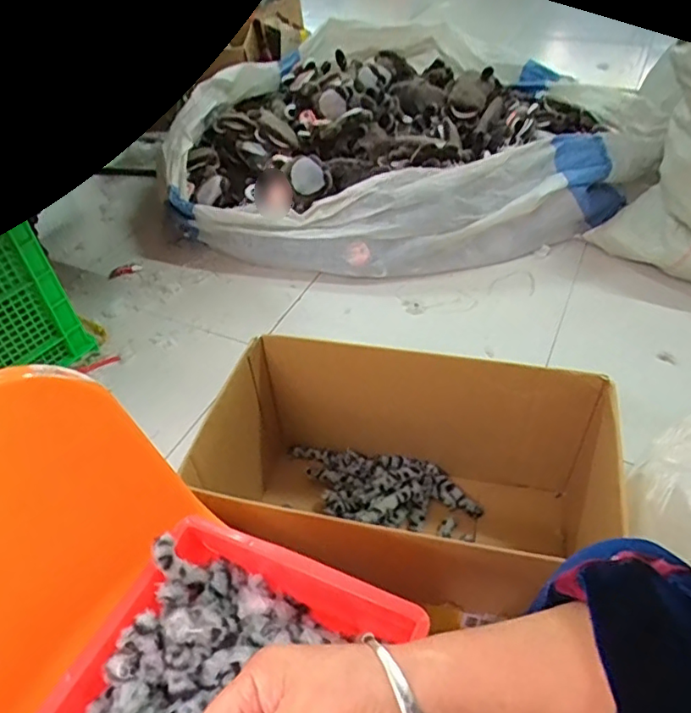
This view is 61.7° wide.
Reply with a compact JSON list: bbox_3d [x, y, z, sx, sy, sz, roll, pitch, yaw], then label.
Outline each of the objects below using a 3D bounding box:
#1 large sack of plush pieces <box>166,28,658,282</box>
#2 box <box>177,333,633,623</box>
[{"bbox_3d":[0.117,-0.596,1.614,1.120,0.286,0.906,0,44,4],"label":"large sack of plush pieces"},{"bbox_3d":[0.076,0.178,0.835,0.527,0.269,0.323,7,45,11],"label":"box"}]

